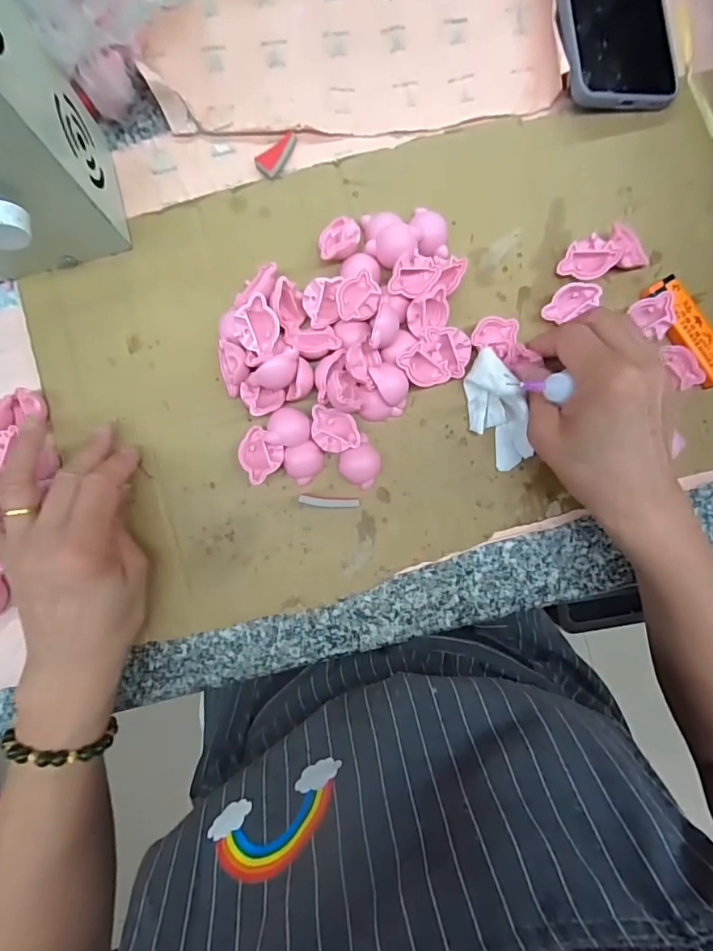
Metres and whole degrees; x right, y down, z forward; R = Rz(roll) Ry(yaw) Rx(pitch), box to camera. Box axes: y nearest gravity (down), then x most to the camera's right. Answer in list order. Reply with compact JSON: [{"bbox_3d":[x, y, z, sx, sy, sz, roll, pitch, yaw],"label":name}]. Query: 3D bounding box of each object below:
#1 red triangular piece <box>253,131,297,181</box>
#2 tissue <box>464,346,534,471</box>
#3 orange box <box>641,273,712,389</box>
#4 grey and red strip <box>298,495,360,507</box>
[{"bbox_3d":[-0.054,-0.224,0.331,0.020,0.004,0.035,42,88,1],"label":"red triangular piece"},{"bbox_3d":[0.093,-0.042,0.315,0.032,0.028,0.078,-22,106,-1],"label":"tissue"},{"bbox_3d":[0.223,-0.096,0.321,0.024,0.013,0.079,-32,89,-2],"label":"orange box"},{"bbox_3d":[-0.018,0.018,0.319,0.041,0.004,0.006,5,88,-19],"label":"grey and red strip"}]

